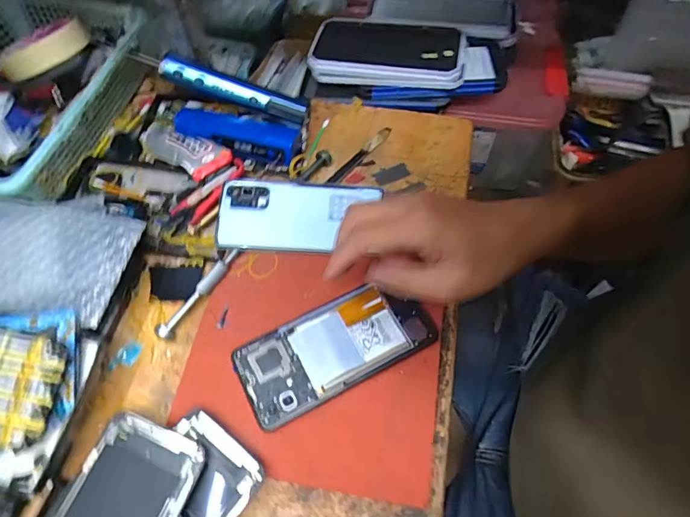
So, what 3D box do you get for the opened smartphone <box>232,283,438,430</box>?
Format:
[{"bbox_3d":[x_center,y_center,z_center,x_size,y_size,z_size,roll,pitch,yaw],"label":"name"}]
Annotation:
[{"bbox_3d":[-0.008,0.070,0.379,0.153,0.015,0.071,-24,62,-13],"label":"opened smartphone"}]

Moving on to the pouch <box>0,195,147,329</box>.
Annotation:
[{"bbox_3d":[-0.259,-0.010,0.371,0.175,0.008,0.108,6,59,4],"label":"pouch"}]

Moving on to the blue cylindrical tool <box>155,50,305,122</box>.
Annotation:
[{"bbox_3d":[-0.116,-0.179,0.496,0.151,0.030,0.025,17,59,-8],"label":"blue cylindrical tool"}]

